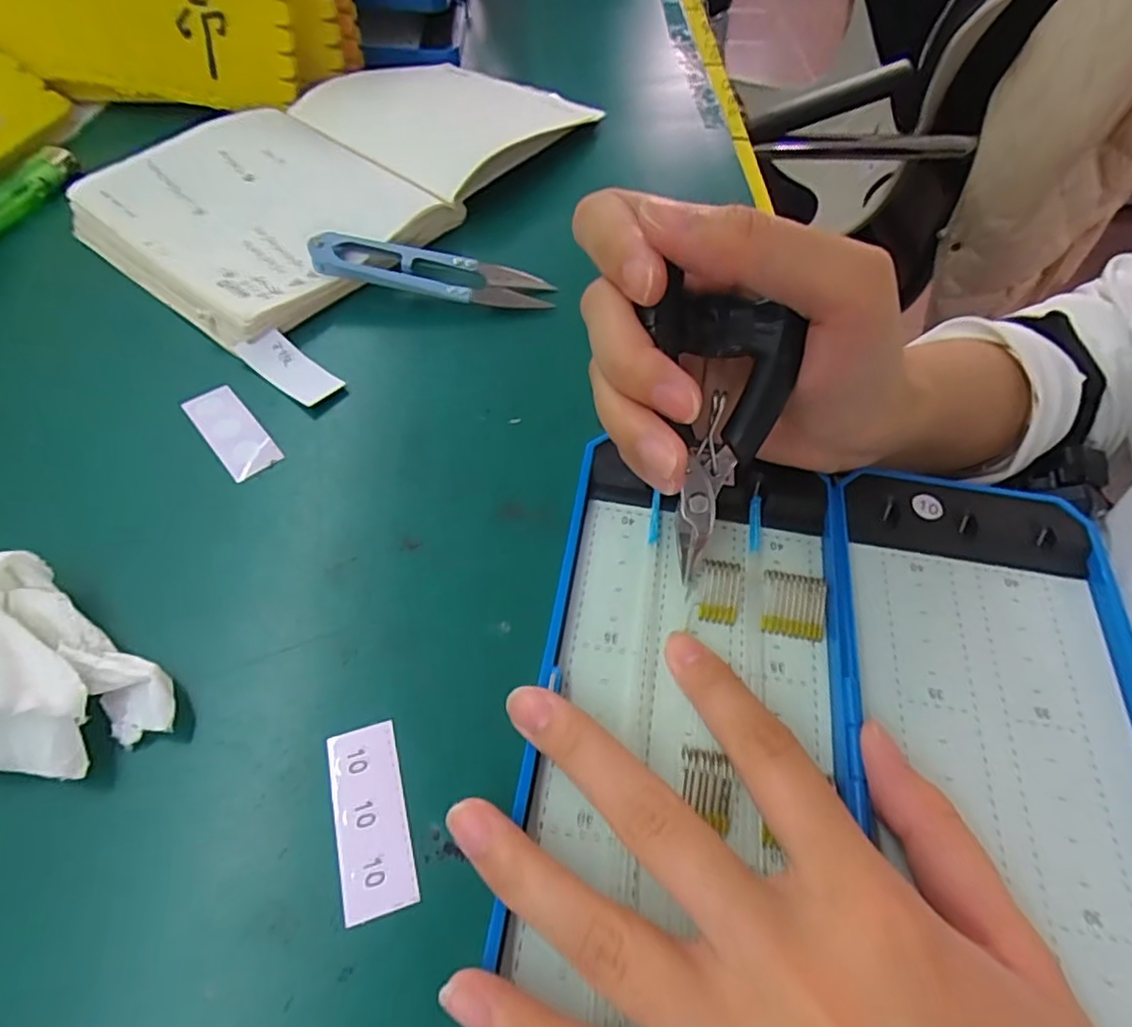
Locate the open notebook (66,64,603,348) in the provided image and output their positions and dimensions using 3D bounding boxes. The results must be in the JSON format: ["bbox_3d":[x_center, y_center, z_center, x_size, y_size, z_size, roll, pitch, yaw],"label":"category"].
[{"bbox_3d":[-0.106,-0.178,0.315,0.126,0.027,0.238,36,61,17],"label":"open notebook"}]

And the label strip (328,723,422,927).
[{"bbox_3d":[-0.052,0.079,0.163,0.018,0.004,0.046,-12,59,-13],"label":"label strip"}]

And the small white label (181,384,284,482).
[{"bbox_3d":[-0.125,-0.031,0.230,0.018,0.004,0.046,-35,67,-24],"label":"small white label"}]

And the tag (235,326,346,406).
[{"bbox_3d":[-0.110,-0.058,0.247,0.045,0.008,0.019,34,60,15],"label":"tag"}]

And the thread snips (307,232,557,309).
[{"bbox_3d":[-0.059,-0.106,0.272,0.102,0.007,0.023,9,72,-7],"label":"thread snips"}]

